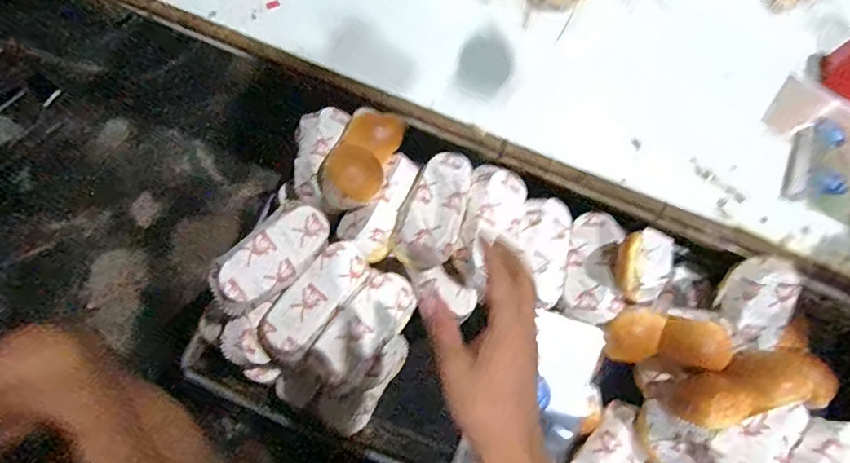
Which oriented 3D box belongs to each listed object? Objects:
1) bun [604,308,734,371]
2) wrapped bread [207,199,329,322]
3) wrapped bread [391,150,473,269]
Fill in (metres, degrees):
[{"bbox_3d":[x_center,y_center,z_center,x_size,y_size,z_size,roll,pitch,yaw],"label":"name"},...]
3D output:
[{"bbox_3d":[0.273,0.122,0.572,0.129,0.045,0.053,1,65,27],"label":"bun"},{"bbox_3d":[-0.168,0.028,0.557,0.067,0.025,0.142,49,59,-13],"label":"wrapped bread"},{"bbox_3d":[0.013,-0.028,0.589,0.068,0.045,0.153,18,68,4],"label":"wrapped bread"}]

